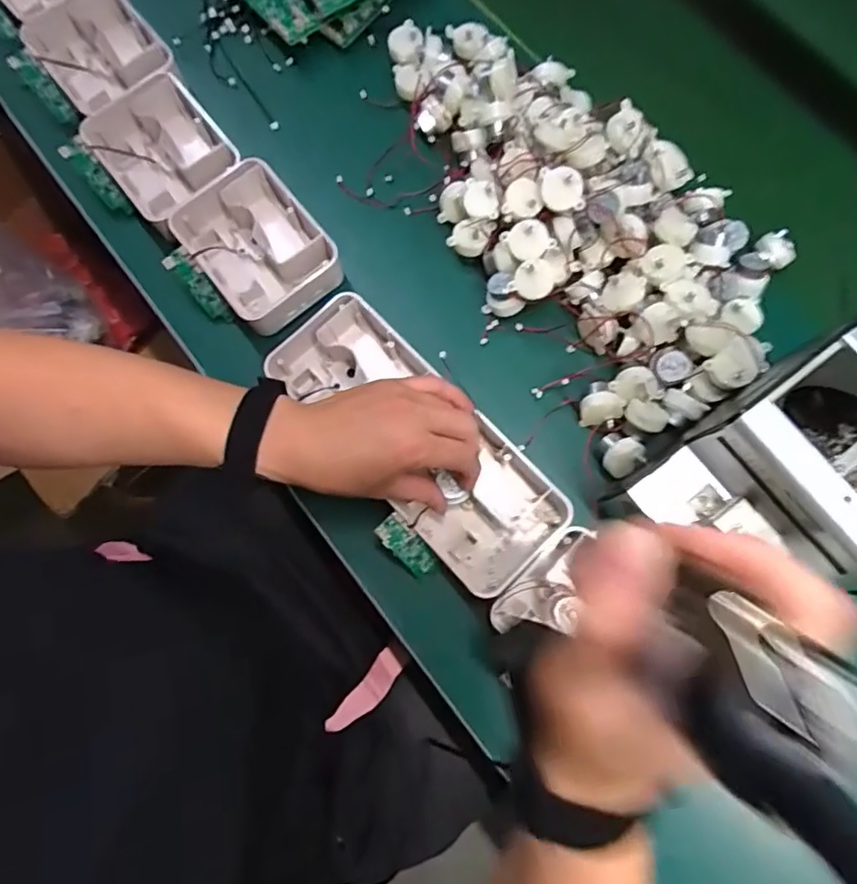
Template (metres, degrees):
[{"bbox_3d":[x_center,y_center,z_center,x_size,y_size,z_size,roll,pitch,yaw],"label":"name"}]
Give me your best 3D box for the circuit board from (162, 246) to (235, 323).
[{"bbox_3d":[-0.198,-0.132,0.484,0.024,0.007,0.069,-23,115,21],"label":"circuit board"}]

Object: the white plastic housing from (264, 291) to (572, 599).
[{"bbox_3d":[-0.008,-0.002,0.451,0.112,0.042,0.261,-38,82,-7],"label":"white plastic housing"}]

